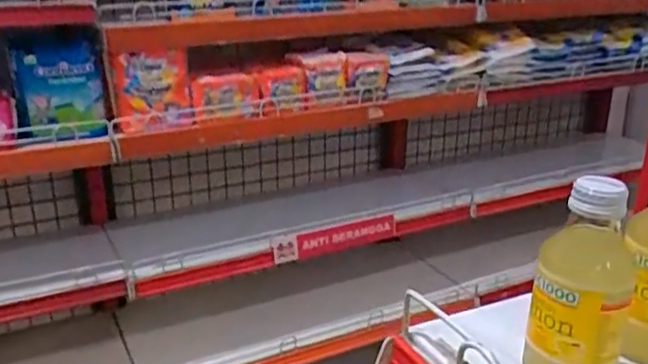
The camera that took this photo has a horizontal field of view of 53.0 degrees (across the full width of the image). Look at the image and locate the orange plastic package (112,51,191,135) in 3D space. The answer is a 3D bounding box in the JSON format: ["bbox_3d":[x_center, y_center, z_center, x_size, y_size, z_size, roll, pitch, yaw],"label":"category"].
[{"bbox_3d":[-0.332,-0.176,1.259,0.137,0.145,0.058,-7,21,-18],"label":"orange plastic package"}]

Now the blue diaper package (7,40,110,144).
[{"bbox_3d":[-0.483,-0.172,1.191,0.153,0.176,0.075,-6,21,-14],"label":"blue diaper package"}]

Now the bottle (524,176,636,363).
[{"bbox_3d":[0.148,0.070,0.376,0.057,0.150,0.062,9,22,24],"label":"bottle"}]

